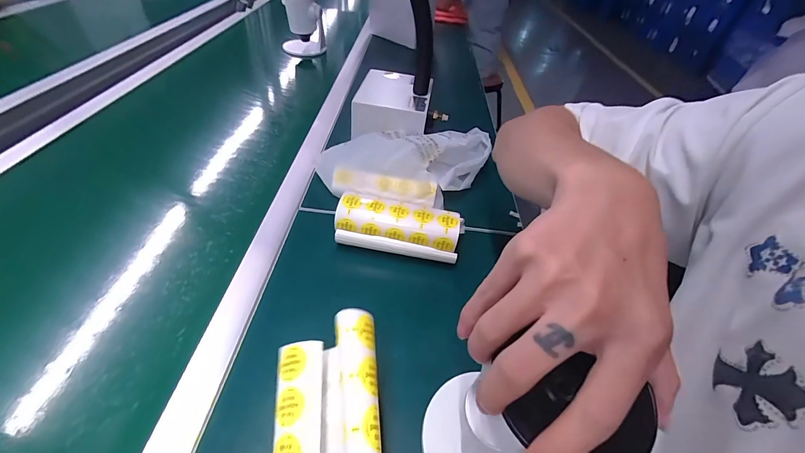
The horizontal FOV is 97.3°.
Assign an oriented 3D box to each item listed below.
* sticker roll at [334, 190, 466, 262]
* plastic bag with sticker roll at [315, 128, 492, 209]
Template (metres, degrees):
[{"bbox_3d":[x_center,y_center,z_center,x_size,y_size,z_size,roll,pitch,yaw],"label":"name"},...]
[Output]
[{"bbox_3d":[-0.004,0.003,0.485,0.164,0.064,0.060,8,42,3],"label":"sticker roll"},{"bbox_3d":[0.005,-0.111,0.588,0.274,0.095,0.147,7,42,2],"label":"plastic bag with sticker roll"}]

